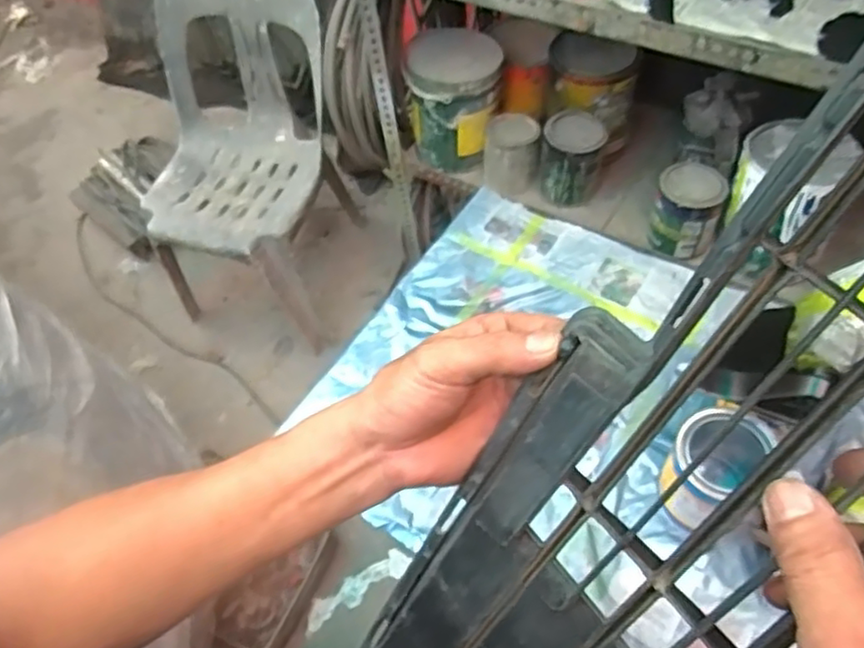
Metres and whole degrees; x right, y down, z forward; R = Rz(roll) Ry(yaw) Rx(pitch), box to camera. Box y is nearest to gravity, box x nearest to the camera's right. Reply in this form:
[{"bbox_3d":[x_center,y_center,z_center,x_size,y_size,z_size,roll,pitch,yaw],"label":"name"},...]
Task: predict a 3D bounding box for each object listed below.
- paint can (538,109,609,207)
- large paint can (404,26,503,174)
[{"bbox_3d":[0.248,-0.287,1.193,0.099,0.152,0.107,-2,55,3],"label":"paint can"},{"bbox_3d":[0.046,-0.420,1.242,0.160,0.216,0.160,-2,55,3],"label":"large paint can"}]

